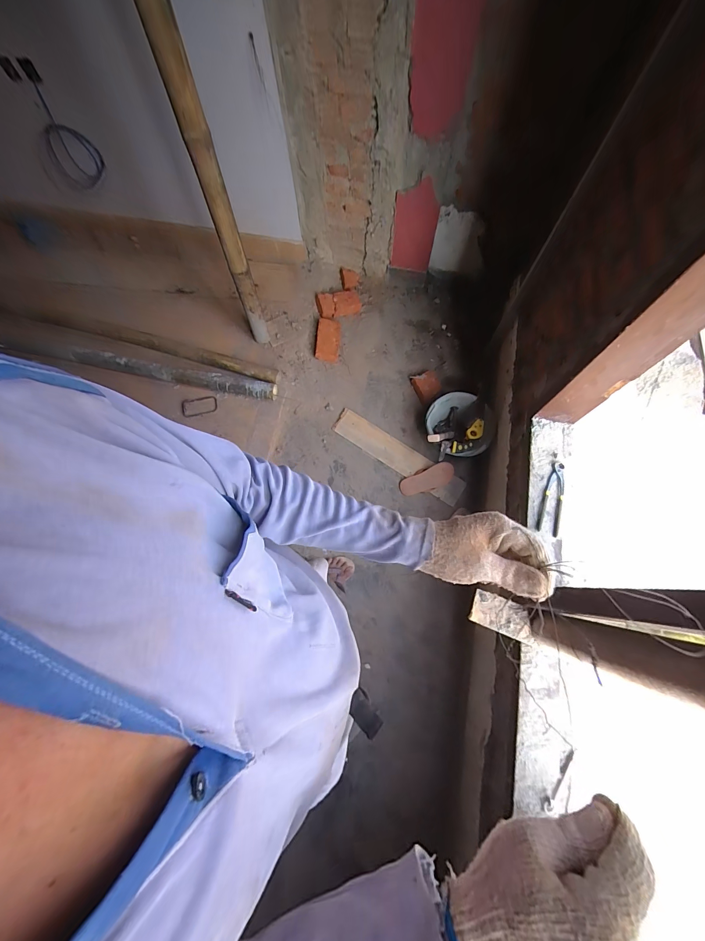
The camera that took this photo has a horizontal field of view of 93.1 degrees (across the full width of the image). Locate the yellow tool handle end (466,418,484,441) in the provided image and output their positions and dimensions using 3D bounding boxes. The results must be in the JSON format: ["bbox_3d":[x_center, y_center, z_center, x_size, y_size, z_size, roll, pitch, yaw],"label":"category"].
[{"bbox_3d":[0.484,-0.155,1.301,0.054,0.028,0.084,44,99,19],"label":"yellow tool handle end"}]

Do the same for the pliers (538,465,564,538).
[{"bbox_3d":[0.564,0.076,0.935,0.052,0.012,0.205,17,72,7],"label":"pliers"}]

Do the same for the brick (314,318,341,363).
[{"bbox_3d":[-0.115,-0.620,1.574,0.112,0.047,0.225,4,71,3],"label":"brick"}]

